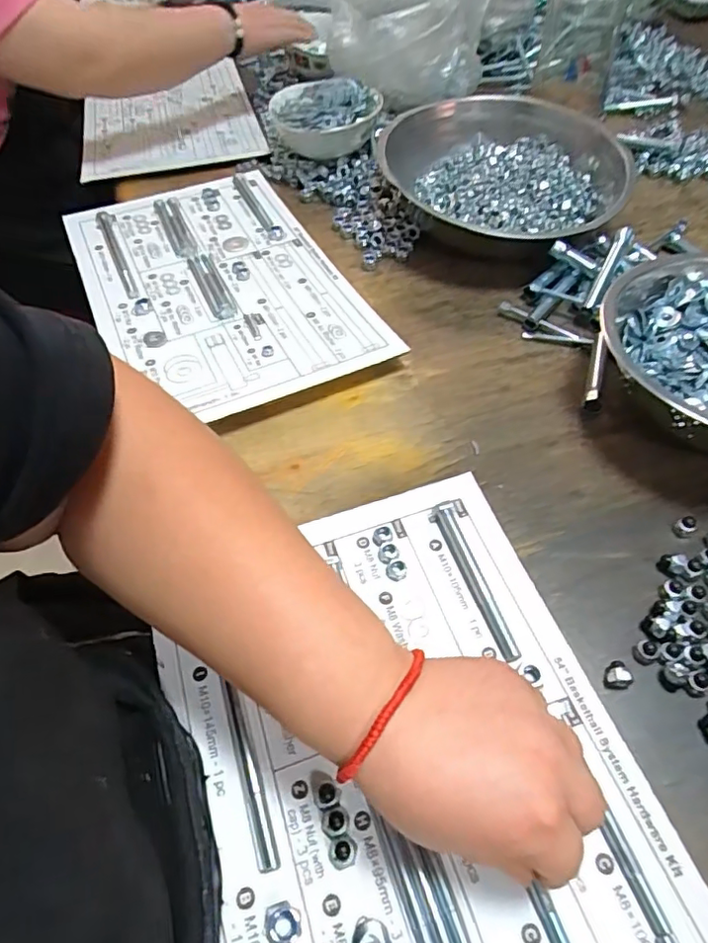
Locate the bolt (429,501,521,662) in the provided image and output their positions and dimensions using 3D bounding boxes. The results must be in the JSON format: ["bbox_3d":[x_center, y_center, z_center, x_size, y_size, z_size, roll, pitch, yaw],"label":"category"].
[{"bbox_3d":[0.080,0.068,0.371,0.014,0.015,0.110,-17,55,-9],"label":"bolt"}]

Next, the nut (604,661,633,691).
[{"bbox_3d":[0.154,0.120,0.334,0.013,0.014,0.014,-1,54,2],"label":"nut"}]

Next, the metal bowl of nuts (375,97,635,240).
[{"bbox_3d":[0.160,-0.313,0.617,0.226,0.074,0.230,-1,54,2],"label":"metal bowl of nuts"}]

